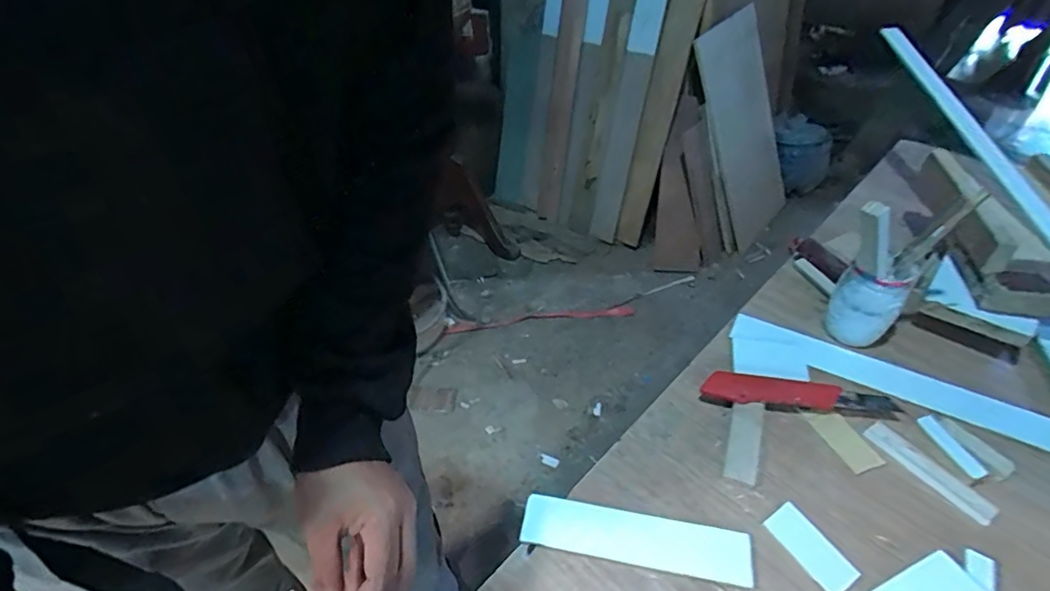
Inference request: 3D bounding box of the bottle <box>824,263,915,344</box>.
[{"bbox_3d":[0.373,0.004,0.587,0.065,0.090,0.063,28,52,29],"label":"bottle"}]

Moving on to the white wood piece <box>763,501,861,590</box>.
[{"bbox_3d":[0.235,0.208,0.442,0.035,0.005,0.070,-22,47,-19],"label":"white wood piece"}]

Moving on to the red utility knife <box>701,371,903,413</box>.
[{"bbox_3d":[0.272,0.099,0.540,0.179,0.023,0.031,3,44,6],"label":"red utility knife"}]

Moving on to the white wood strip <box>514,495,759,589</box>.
[{"bbox_3d":[0.092,0.203,0.453,0.185,0.006,0.042,7,45,10],"label":"white wood strip"}]

